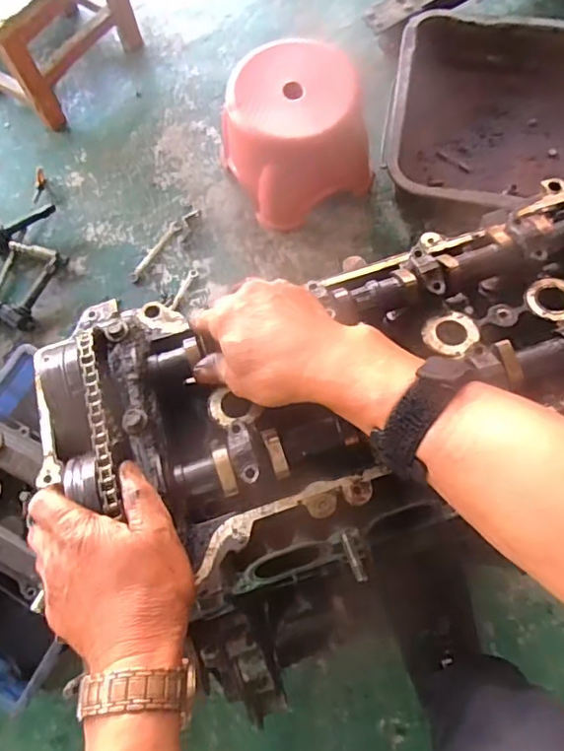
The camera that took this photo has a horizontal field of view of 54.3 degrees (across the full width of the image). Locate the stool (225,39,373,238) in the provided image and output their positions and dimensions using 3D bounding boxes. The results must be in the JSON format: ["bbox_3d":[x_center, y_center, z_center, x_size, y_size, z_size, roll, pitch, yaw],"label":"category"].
[{"bbox_3d":[0.022,-0.425,0.984,0.234,0.209,0.211,-23,74,-5],"label":"stool"}]

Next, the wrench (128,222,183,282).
[{"bbox_3d":[-0.242,-0.237,1.048,0.027,0.006,0.137,35,77,12],"label":"wrench"}]

